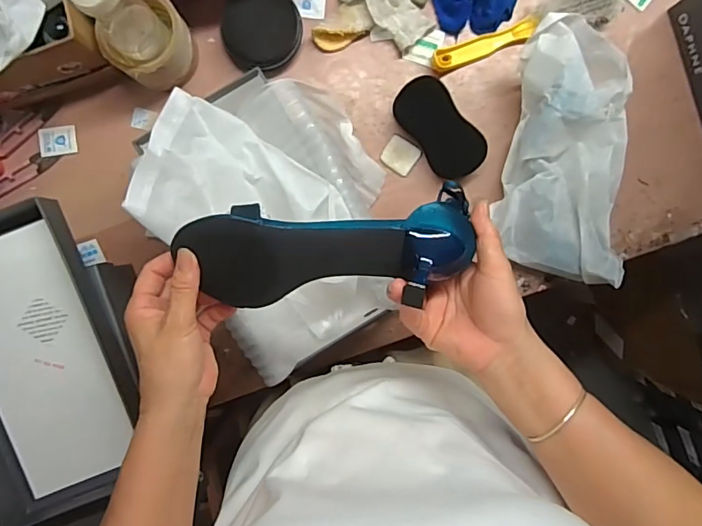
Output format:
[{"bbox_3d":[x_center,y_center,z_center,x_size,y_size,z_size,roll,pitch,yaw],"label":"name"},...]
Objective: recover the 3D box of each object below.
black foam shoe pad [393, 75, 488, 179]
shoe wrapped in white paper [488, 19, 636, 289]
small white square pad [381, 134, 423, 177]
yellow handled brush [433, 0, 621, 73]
[{"bbox_3d":[0.105,-0.163,0.608,0.060,0.030,0.128,-37,94,1],"label":"black foam shoe pad"},{"bbox_3d":[0.248,-0.120,0.581,0.127,0.091,0.272,4,93,-2],"label":"shoe wrapped in white paper"},{"bbox_3d":[0.061,-0.133,0.624,0.042,0.004,0.040,32,92,-3],"label":"small white square pad"},{"bbox_3d":[0.210,-0.278,0.597,0.233,0.030,0.052,-21,94,0],"label":"yellow handled brush"}]

